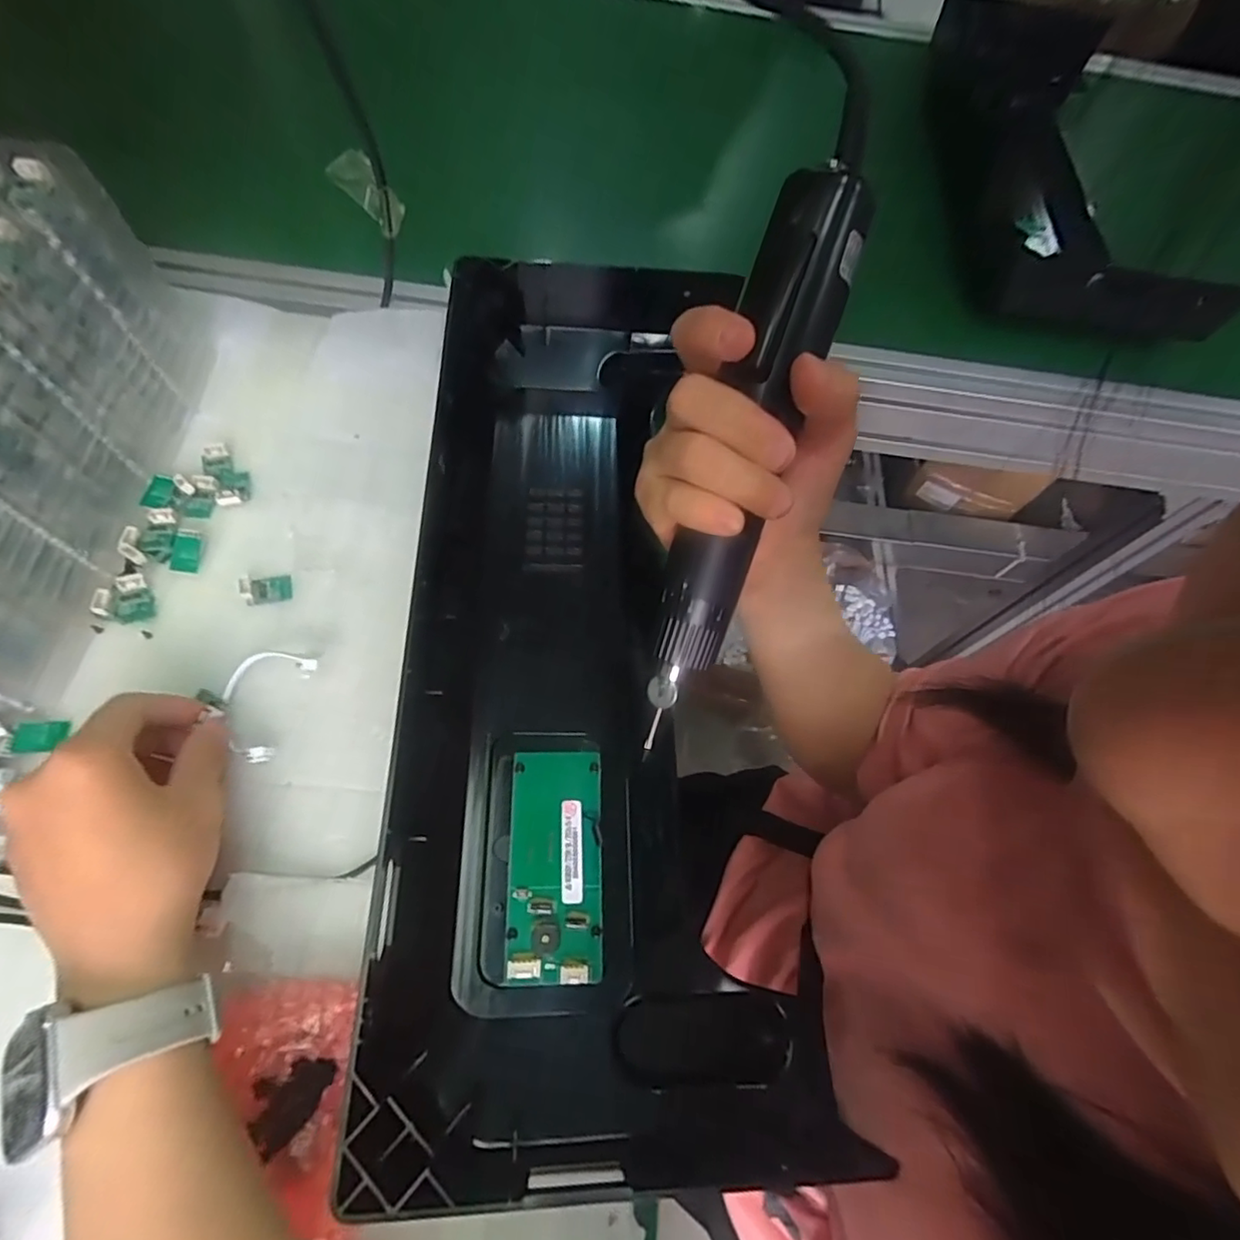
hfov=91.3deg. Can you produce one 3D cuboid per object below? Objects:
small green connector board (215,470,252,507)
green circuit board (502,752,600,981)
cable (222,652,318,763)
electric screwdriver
[{"bbox_3d":[-0.250,-0.087,0.393,0.017,0.009,0.031,-13,52,-9],"label":"small green connector board"},{"bbox_3d":[-0.033,0.122,0.311,0.046,0.009,0.108,0,64,-3],"label":"green circuit board"},{"bbox_3d":[-0.197,0.041,0.328,0.046,0.019,0.059,23,65,8],"label":"cable"},{"bbox_3d":[0.048,-0.060,0.240,0.035,0.026,0.217,18,102,6],"label":"electric screwdriver"}]

